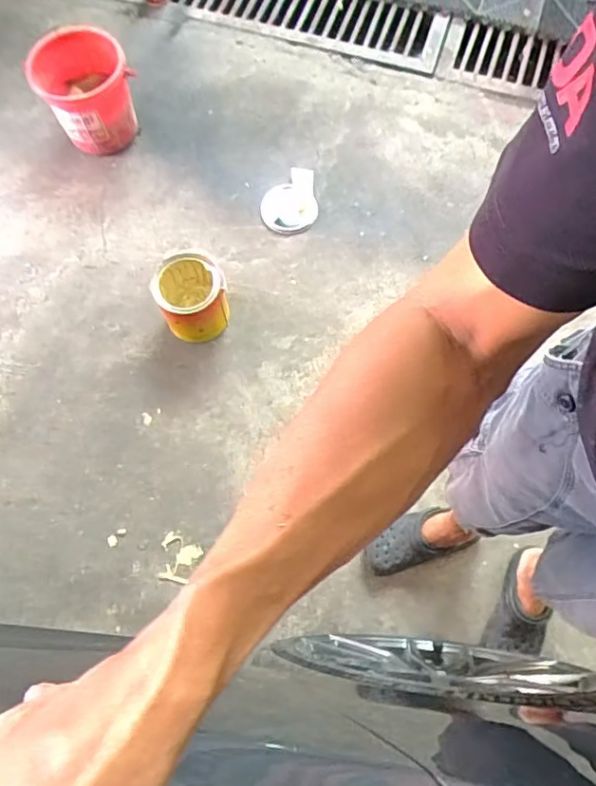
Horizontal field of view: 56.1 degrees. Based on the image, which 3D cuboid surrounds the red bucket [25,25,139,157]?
[{"bbox_3d":[-0.541,-0.779,1.451,0.235,0.223,0.240,0,72,1],"label":"red bucket"}]

